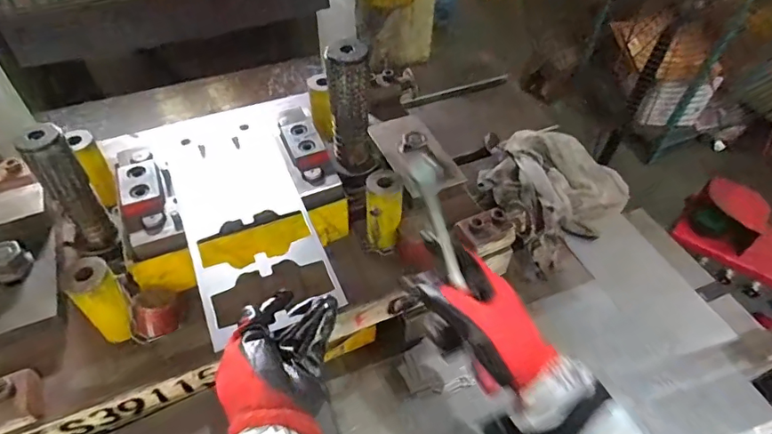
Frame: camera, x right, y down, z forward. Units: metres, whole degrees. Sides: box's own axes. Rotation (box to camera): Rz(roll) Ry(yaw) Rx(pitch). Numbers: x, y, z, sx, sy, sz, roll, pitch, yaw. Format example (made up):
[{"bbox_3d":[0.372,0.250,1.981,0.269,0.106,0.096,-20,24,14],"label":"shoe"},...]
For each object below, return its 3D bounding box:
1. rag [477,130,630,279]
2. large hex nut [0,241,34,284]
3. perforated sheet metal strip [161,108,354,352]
[{"bbox_3d":[0.257,-0.044,0.803,0.234,0.076,0.194,-29,55,-24],"label":"rag"},{"bbox_3d":[-0.400,0.046,0.535,0.029,0.030,0.038,28,53,22],"label":"large hex nut"},{"bbox_3d":[-0.156,-0.017,0.538,0.124,0.009,0.312,-18,51,-18],"label":"perforated sheet metal strip"}]

